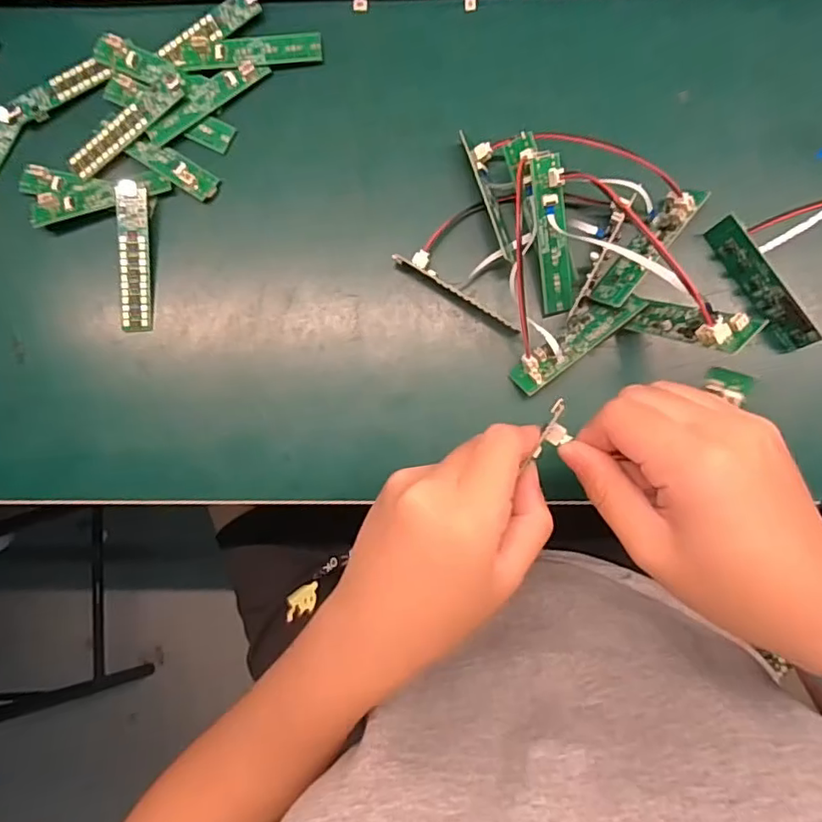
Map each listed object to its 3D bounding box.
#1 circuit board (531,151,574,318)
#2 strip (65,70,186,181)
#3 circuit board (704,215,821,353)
[{"bbox_3d":[0.079,-0.096,0.307,0.018,0.009,0.083,-10,107,2],"label":"circuit board"},{"bbox_3d":[-0.171,-0.172,0.336,0.082,0.006,0.019,-41,86,0],"label":"strip"},{"bbox_3d":[0.195,-0.070,0.311,0.004,0.025,0.081,-31,85,-21],"label":"circuit board"}]

